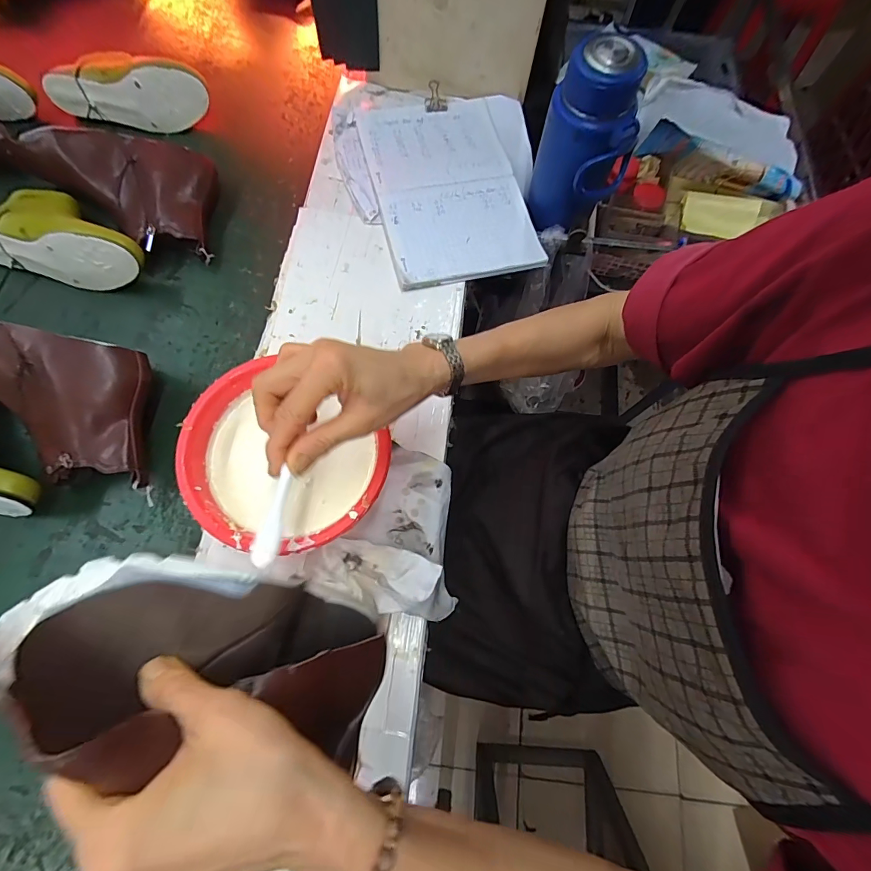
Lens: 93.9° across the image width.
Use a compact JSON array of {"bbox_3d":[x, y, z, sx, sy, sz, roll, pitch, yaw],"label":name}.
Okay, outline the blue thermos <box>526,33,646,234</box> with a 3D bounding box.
[{"bbox_3d":[0.189,-0.361,0.501,0.104,0.174,0.098,-16,74,-7],"label":"blue thermos"}]

